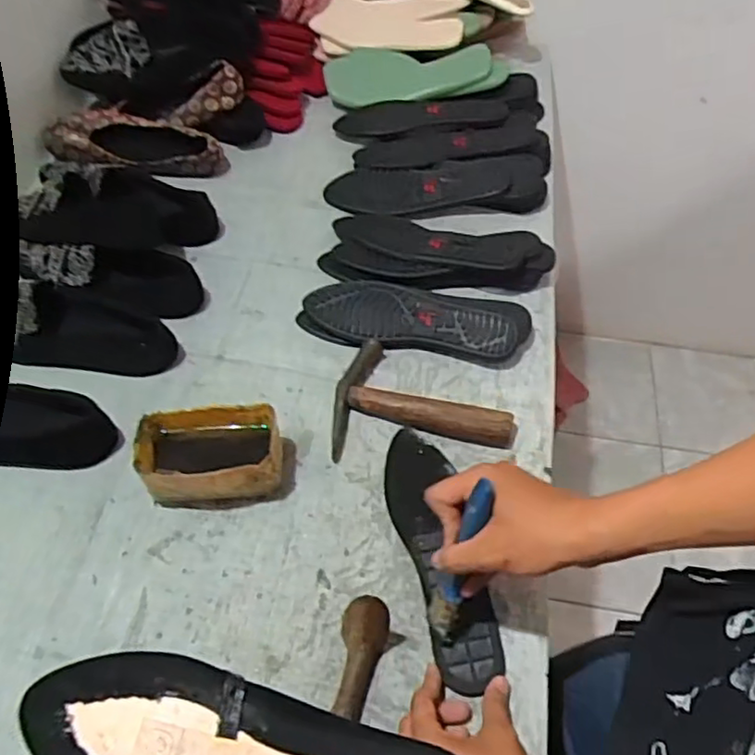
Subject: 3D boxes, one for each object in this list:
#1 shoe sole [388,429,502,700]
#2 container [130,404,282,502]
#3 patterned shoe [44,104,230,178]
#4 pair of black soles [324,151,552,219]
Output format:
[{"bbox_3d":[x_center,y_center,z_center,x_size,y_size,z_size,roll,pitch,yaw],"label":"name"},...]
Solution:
[{"bbox_3d":[0.057,0.154,0.597,0.067,0.012,0.239,-12,55,-9],"label":"shoe sole"},{"bbox_3d":[-0.153,0.072,0.606,0.124,0.067,0.077,-8,55,-6],"label":"container"},{"bbox_3d":[-0.321,-0.304,0.866,0.231,0.059,0.085,13,56,7],"label":"patterned shoe"},{"bbox_3d":[0.079,-0.249,0.853,0.288,0.036,0.083,-4,56,-5],"label":"pair of black soles"}]

